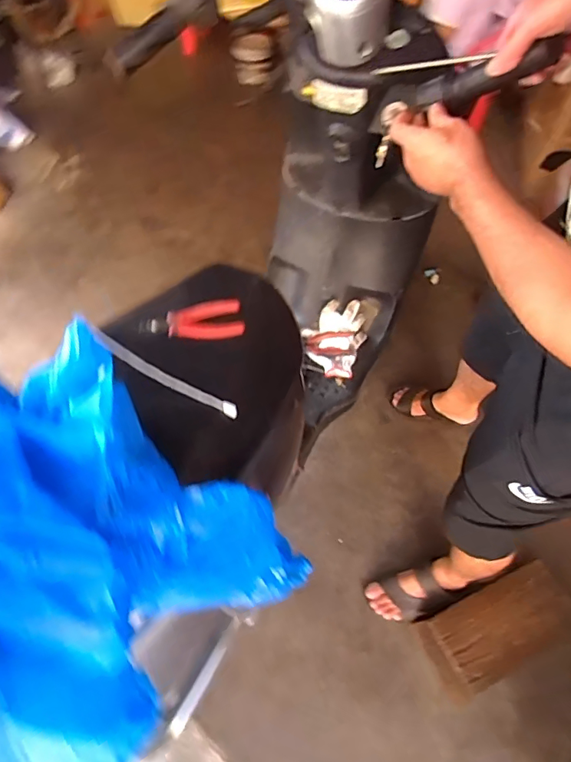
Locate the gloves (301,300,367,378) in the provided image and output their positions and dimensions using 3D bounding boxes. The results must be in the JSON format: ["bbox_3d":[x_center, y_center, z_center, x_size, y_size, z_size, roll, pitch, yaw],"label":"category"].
[{"bbox_3d":[0.114,-0.106,1.159,0.148,0.061,0.211,14,56,9],"label":"gloves"}]

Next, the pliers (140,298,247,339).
[{"bbox_3d":[-0.118,-0.075,0.613,0.126,0.012,0.055,-10,56,-8],"label":"pliers"}]

